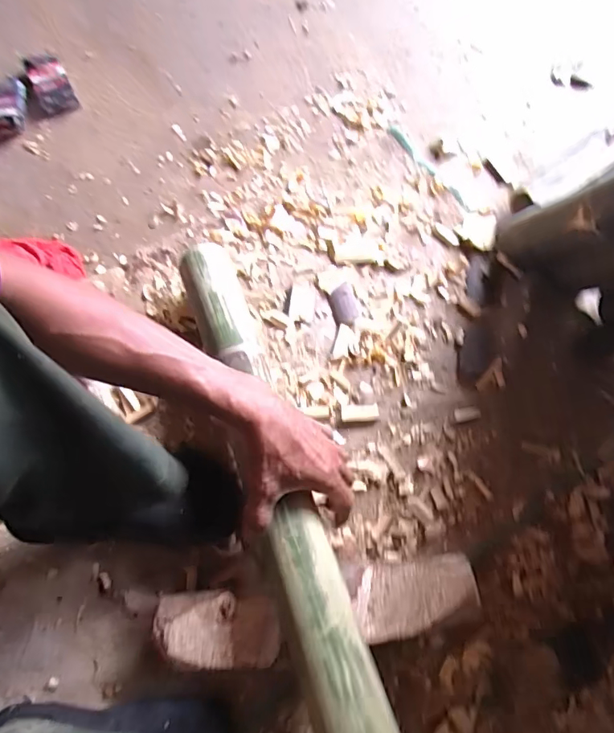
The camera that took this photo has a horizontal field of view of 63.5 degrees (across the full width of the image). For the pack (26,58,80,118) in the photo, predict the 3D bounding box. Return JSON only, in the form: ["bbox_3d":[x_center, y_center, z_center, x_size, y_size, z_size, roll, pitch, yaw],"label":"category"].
[{"bbox_3d":[-0.428,-0.471,0.833,0.059,0.029,0.114,-23,71,-8],"label":"pack"}]

